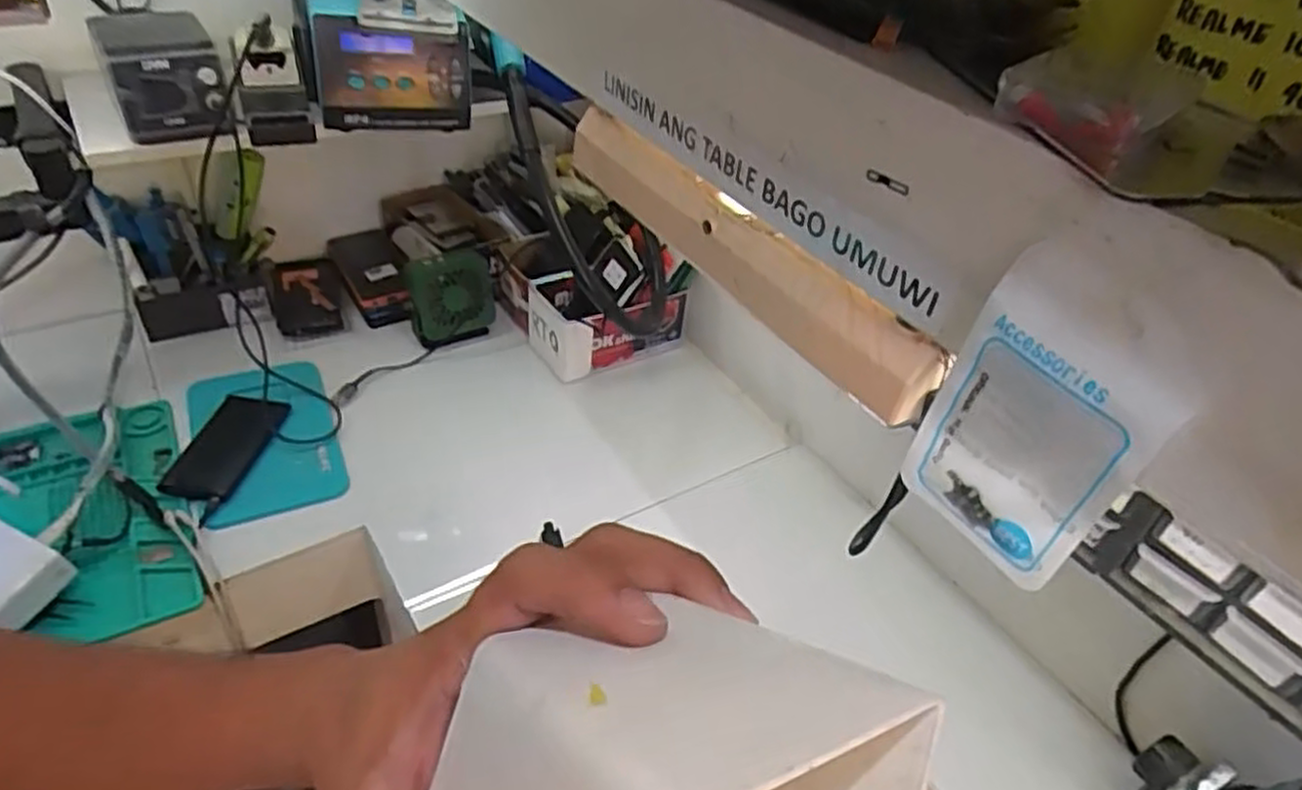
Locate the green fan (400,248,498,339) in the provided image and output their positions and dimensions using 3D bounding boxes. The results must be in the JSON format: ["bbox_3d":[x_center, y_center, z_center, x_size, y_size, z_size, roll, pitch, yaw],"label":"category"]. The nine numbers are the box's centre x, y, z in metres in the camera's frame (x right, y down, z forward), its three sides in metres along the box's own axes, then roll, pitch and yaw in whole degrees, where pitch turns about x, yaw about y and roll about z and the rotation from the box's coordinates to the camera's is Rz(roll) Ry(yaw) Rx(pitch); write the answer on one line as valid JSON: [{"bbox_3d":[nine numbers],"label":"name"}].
[{"bbox_3d":[-0.263,-0.122,1.028,0.107,0.117,0.077,-8,43,-17],"label":"green fan"}]

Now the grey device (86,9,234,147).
[{"bbox_3d":[-0.460,-0.295,0.742,0.097,0.096,0.076,-22,49,-29],"label":"grey device"}]

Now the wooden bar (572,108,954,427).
[{"bbox_3d":[0.042,-0.087,0.452,0.027,0.044,0.319,-23,49,-30],"label":"wooden bar"}]

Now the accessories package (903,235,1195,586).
[{"bbox_3d":[0.152,0.015,0.312,0.013,0.137,0.081,-19,48,-27],"label":"accessories package"}]

